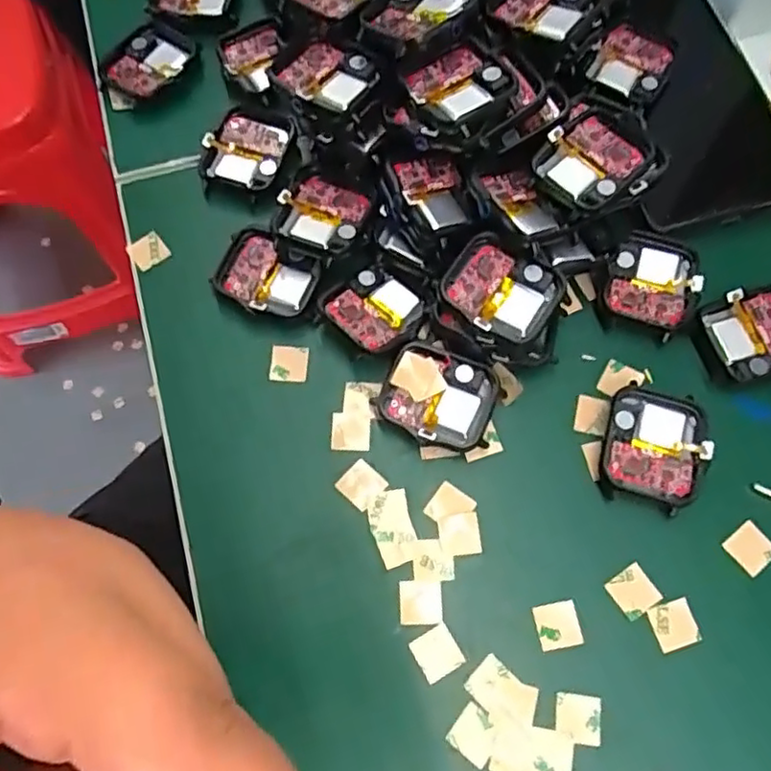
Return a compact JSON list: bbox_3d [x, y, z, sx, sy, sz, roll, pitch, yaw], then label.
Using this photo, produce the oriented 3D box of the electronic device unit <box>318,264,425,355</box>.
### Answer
[{"bbox_3d":[-0.004,-0.032,0.274,0.038,0.009,0.036,-42,75,-12],"label":"electronic device unit"}]

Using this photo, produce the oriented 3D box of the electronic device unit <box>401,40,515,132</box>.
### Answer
[{"bbox_3d":[0.029,-0.119,0.264,0.039,0.014,0.037,-30,72,-10],"label":"electronic device unit"}]

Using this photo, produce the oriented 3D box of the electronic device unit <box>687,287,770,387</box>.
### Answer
[{"bbox_3d":[0.151,-0.021,0.268,0.047,0.006,0.035,-15,71,-4],"label":"electronic device unit"}]

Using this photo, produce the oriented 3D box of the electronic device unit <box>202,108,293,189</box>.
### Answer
[{"bbox_3d":[-0.063,-0.110,0.304,0.035,0.008,0.041,18,73,8],"label":"electronic device unit"}]

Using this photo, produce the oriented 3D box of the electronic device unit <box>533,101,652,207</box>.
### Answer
[{"bbox_3d":[0.086,-0.094,0.270,0.043,0.008,0.040,-39,74,-11],"label":"electronic device unit"}]

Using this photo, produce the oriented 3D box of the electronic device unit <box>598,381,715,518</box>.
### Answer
[{"bbox_3d":[0.103,0.024,0.255,0.037,0.010,0.046,17,72,8],"label":"electronic device unit"}]

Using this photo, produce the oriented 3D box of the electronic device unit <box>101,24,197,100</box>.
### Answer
[{"bbox_3d":[-0.116,-0.158,0.322,0.032,0.007,0.045,34,75,12],"label":"electronic device unit"}]

